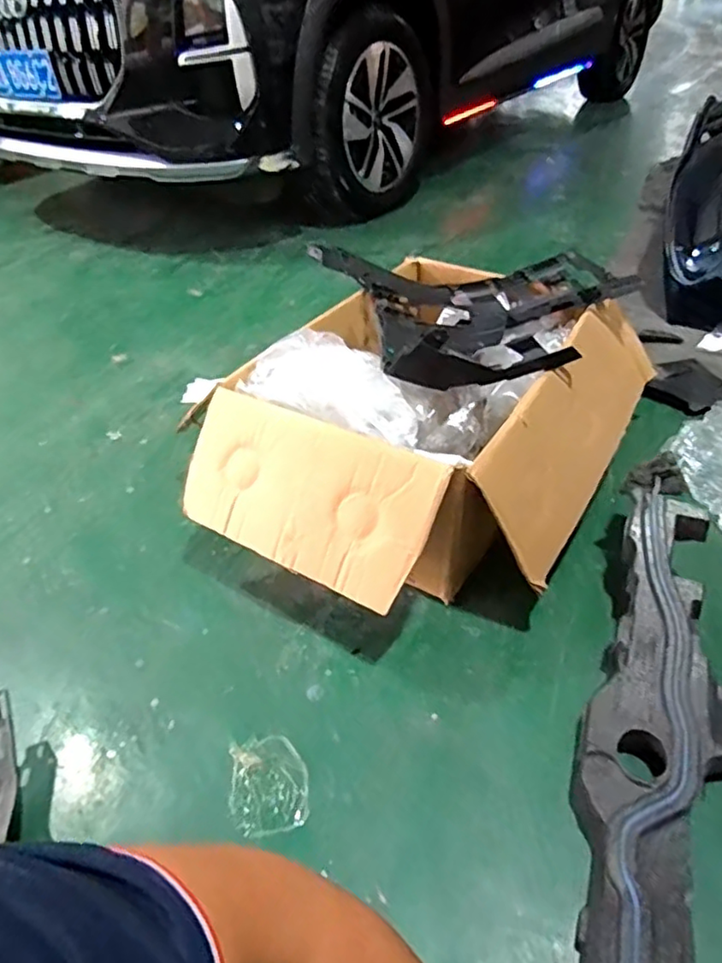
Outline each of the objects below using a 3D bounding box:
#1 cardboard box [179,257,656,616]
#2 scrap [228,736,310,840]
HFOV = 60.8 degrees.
[{"bbox_3d":[0.134,-0.116,1.126,0.592,0.252,0.791,20,46,28],"label":"cardboard box"},{"bbox_3d":[-0.123,0.400,0.816,0.097,0.011,0.125,-9,39,-5],"label":"scrap"}]

